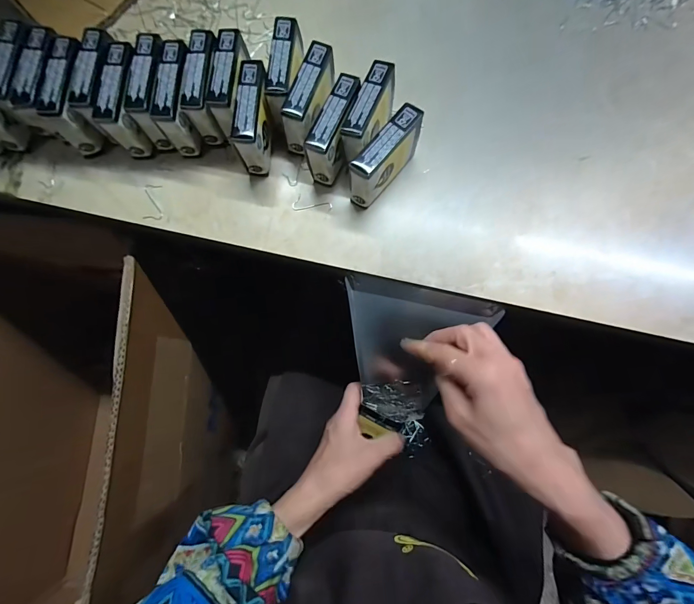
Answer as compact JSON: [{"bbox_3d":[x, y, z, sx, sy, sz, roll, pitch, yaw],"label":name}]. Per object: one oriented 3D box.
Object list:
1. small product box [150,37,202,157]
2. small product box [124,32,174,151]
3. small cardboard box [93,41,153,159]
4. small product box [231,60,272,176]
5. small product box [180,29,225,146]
[{"bbox_3d":[-0.146,-0.177,0.315,0.022,0.057,0.075,4,81,0],"label":"small product box"},{"bbox_3d":[-0.167,-0.182,0.314,0.022,0.056,0.076,4,81,0],"label":"small product box"},{"bbox_3d":[-0.192,-0.177,0.315,0.025,0.057,0.076,5,81,0],"label":"small cardboard box"},{"bbox_3d":[-0.079,-0.159,0.311,0.022,0.056,0.073,5,81,0],"label":"small product box"},{"bbox_3d":[-0.123,-0.188,0.317,0.023,0.057,0.075,2,81,0],"label":"small product box"}]

